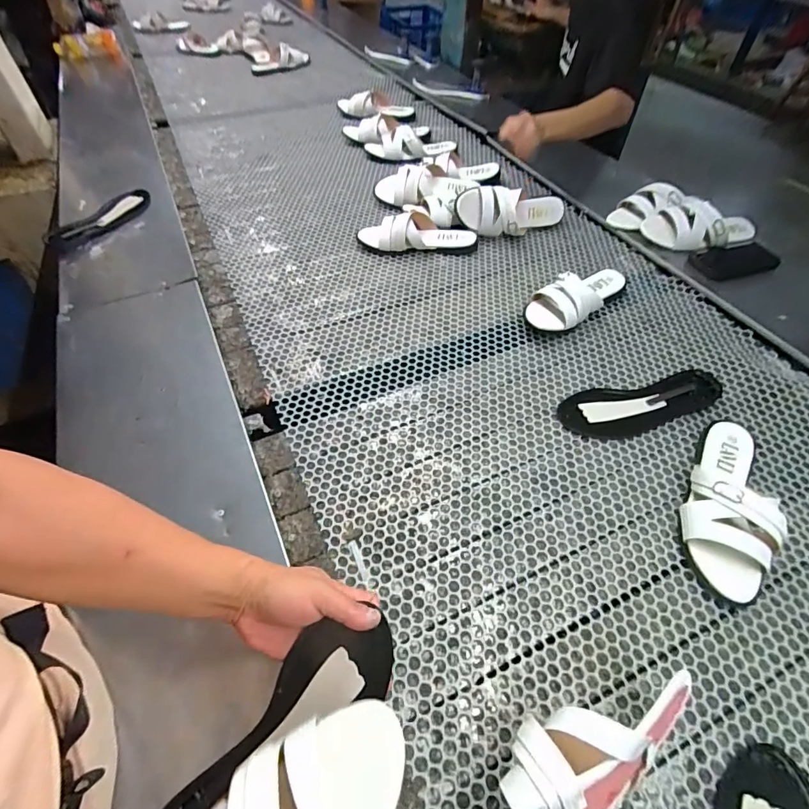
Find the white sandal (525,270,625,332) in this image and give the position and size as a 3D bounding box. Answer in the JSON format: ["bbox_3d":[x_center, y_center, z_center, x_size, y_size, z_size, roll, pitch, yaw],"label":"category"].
[{"bbox_3d":[0.312,-0.202,0.804,0.232,0.058,0.093,-36,60,-25],"label":"white sandal"}]

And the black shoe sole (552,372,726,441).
[{"bbox_3d":[0.364,0.003,0.671,0.260,0.015,0.088,-8,52,-6],"label":"black shoe sole"}]

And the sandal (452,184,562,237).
[{"bbox_3d":[0.228,-0.404,0.939,0.231,0.097,0.062,-9,52,-7],"label":"sandal"}]

